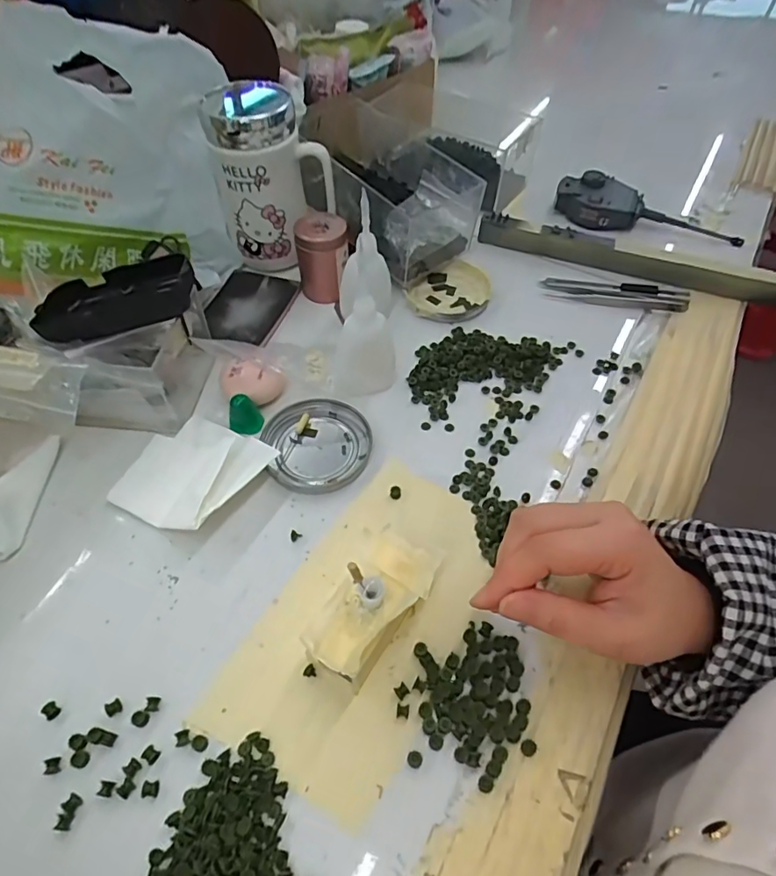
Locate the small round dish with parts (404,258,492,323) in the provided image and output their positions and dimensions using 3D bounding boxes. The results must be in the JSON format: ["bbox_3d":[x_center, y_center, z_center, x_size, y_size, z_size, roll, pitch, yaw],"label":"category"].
[{"bbox_3d":[0.058,-0.133,0.489,0.080,0.013,0.070,-38,63,-25],"label":"small round dish with parts"}]

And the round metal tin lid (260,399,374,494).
[{"bbox_3d":[-0.050,0.004,0.385,0.076,0.012,0.073,1,54,-1],"label":"round metal tin lid"}]

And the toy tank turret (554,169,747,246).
[{"bbox_3d":[0.268,-0.234,0.546,0.186,0.032,0.047,18,55,11],"label":"toy tank turret"}]

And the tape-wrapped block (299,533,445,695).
[{"bbox_3d":[-0.008,0.094,0.297,0.041,0.046,0.083,29,58,18],"label":"tape-wrapped block"}]

